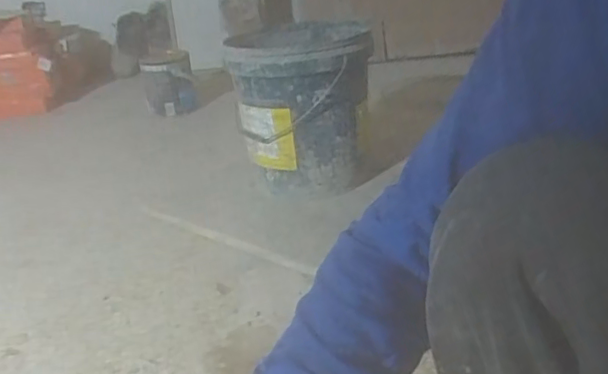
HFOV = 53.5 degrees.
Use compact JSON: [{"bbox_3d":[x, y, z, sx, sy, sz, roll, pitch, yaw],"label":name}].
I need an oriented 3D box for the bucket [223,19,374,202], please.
[{"bbox_3d":[0.000,-0.163,1.361,0.290,0.367,0.298,-9,26,5],"label":"bucket"}]

